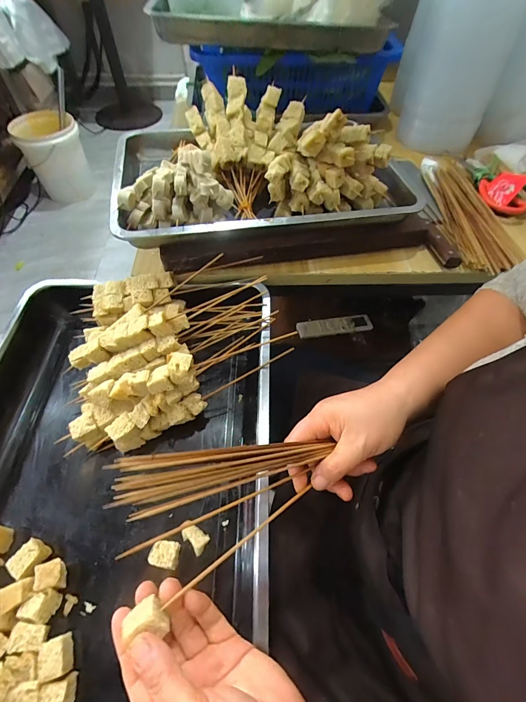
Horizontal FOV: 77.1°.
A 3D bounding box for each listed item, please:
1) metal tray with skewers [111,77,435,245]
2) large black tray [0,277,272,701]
[{"bbox_3d":[0.004,-0.332,0.559,0.494,0.124,0.338,-7,57,-6],"label":"metal tray with skewers"},{"bbox_3d":[-0.194,0.146,0.398,0.396,0.079,0.580,2,57,0],"label":"large black tray"}]

